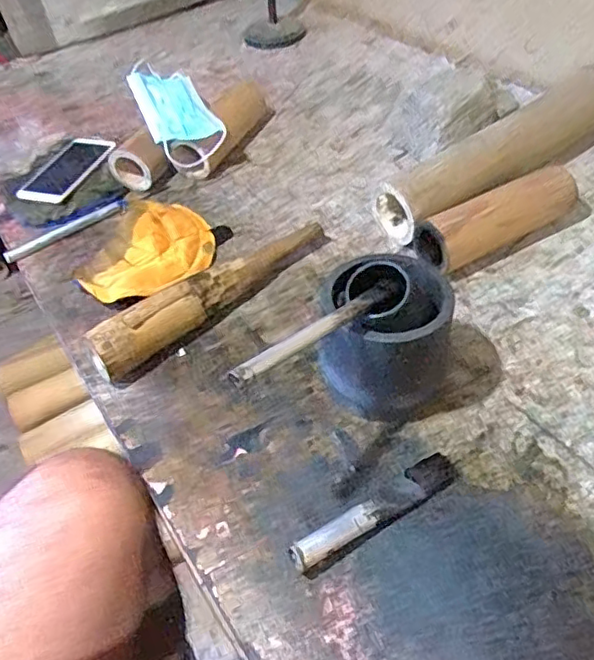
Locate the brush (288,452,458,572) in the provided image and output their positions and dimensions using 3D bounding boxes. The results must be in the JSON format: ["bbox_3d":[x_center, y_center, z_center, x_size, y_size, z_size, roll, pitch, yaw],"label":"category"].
[{"bbox_3d":[0.057,0.130,0.445,0.140,0.022,0.027,-27,50,-17],"label":"brush"}]

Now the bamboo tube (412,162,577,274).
[{"bbox_3d":[0.215,-0.119,0.640,0.183,0.067,0.056,-22,49,-14],"label":"bamboo tube"}]

